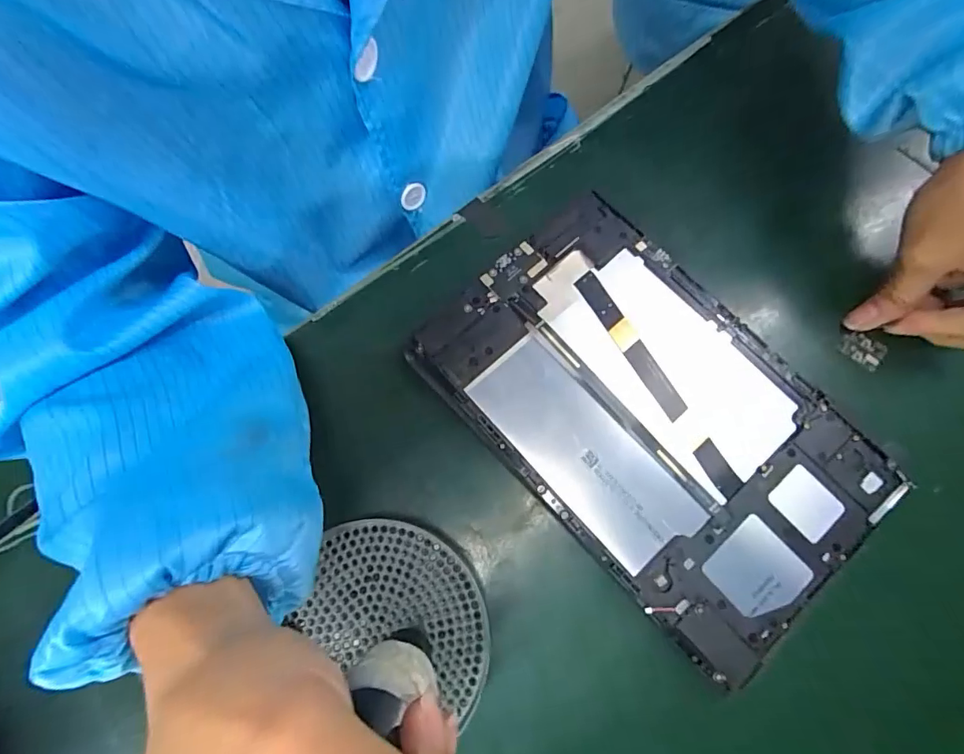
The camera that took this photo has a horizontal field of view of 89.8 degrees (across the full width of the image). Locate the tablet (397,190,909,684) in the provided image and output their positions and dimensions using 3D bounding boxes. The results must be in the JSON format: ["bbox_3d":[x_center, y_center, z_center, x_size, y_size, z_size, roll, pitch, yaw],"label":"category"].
[{"bbox_3d":[0.089,0.018,0.262,0.145,0.008,0.229,-41,79,-9],"label":"tablet"}]

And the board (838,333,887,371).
[{"bbox_3d":[0.224,-0.016,0.285,0.022,0.004,0.017,33,94,20],"label":"board"}]

